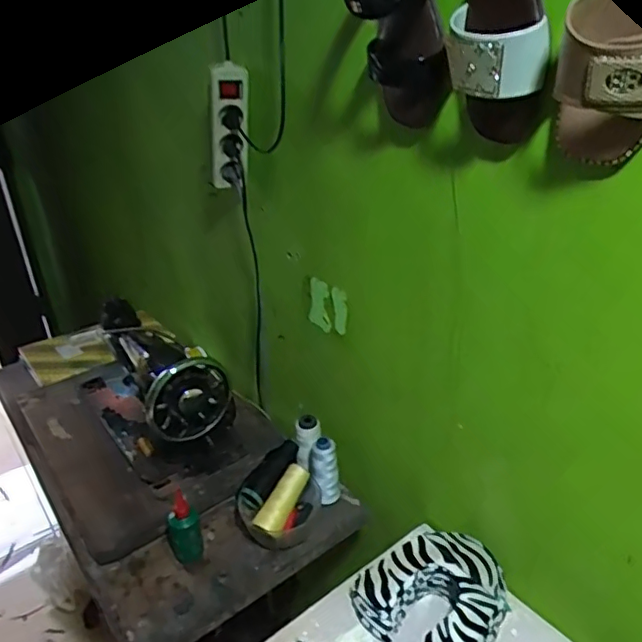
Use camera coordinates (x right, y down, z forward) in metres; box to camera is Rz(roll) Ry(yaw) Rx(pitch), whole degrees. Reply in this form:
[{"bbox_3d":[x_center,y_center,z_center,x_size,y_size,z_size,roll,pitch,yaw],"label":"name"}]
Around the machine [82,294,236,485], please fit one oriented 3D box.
[{"bbox_3d":[-0.310,0.102,1.032,0.184,0.209,0.361,-20,33,-30],"label":"machine"}]

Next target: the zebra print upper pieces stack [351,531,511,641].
[{"bbox_3d":[0.148,0.349,0.711,0.165,0.076,0.165,-24,35,-34],"label":"zebra print upper pieces stack"}]

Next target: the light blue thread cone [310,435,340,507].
[{"bbox_3d":[0.006,0.236,0.884,0.041,0.109,0.036,-5,28,-4],"label":"light blue thread cone"}]

